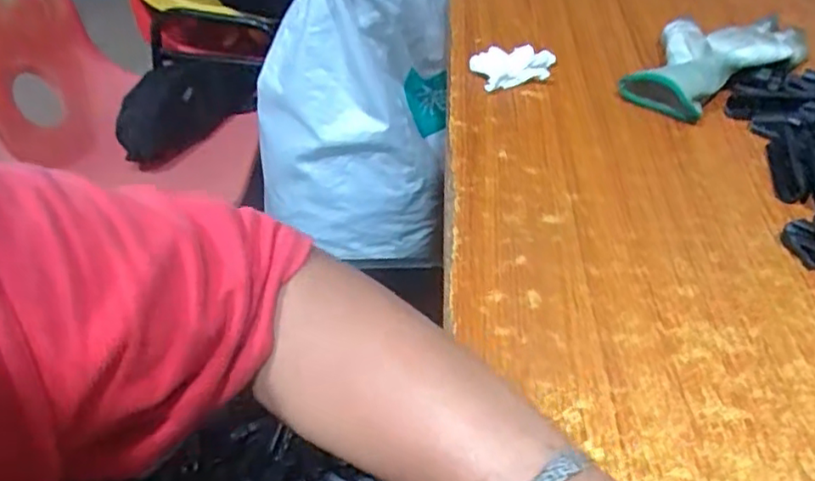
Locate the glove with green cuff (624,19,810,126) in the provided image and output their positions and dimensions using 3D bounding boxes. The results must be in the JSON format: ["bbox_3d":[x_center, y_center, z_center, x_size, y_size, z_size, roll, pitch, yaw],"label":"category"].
[{"bbox_3d":[0.282,-0.167,0.565,0.108,0.044,0.217,32,52,29],"label":"glove with green cuff"}]

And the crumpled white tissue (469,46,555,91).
[{"bbox_3d":[0.098,-0.159,0.571,0.078,0.015,0.052,-14,46,-13],"label":"crumpled white tissue"}]

